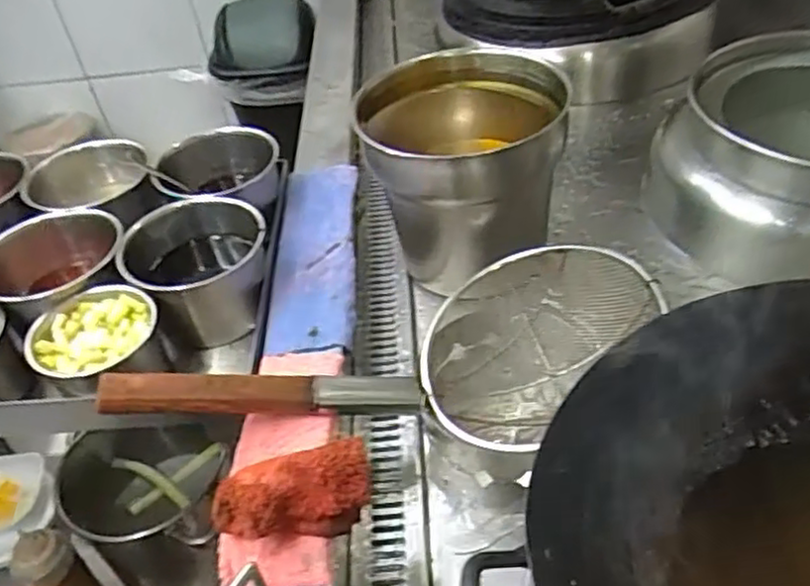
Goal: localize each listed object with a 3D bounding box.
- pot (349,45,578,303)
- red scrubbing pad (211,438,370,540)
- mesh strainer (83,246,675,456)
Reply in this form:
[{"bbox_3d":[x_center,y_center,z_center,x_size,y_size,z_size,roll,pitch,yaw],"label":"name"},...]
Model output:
[{"bbox_3d":[0.076,-0.146,0.855,0.231,0.210,0.266,-8,43,0],"label":"pot"},{"bbox_3d":[-0.088,0.159,0.551,0.122,0.051,0.059,-10,43,-2],"label":"red scrubbing pad"},{"bbox_3d":[-0.017,0.055,0.667,0.483,0.142,0.176,-10,41,-22],"label":"mesh strainer"}]

